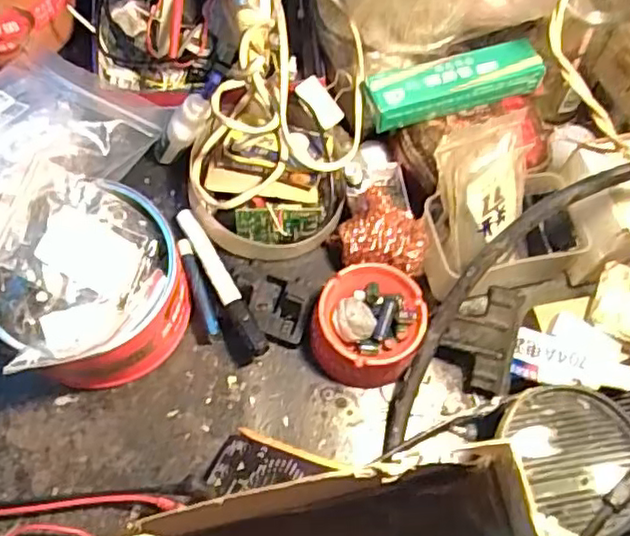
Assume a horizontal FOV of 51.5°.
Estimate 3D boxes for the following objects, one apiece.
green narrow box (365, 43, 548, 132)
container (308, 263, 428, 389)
[{"bbox_3d":[0.109,-0.147,0.515,0.140,0.029,0.037,-16,68,-9],"label":"green narrow box"},{"bbox_3d":[0.039,0.041,0.486,0.080,0.039,0.085,18,66,5],"label":"container"}]

